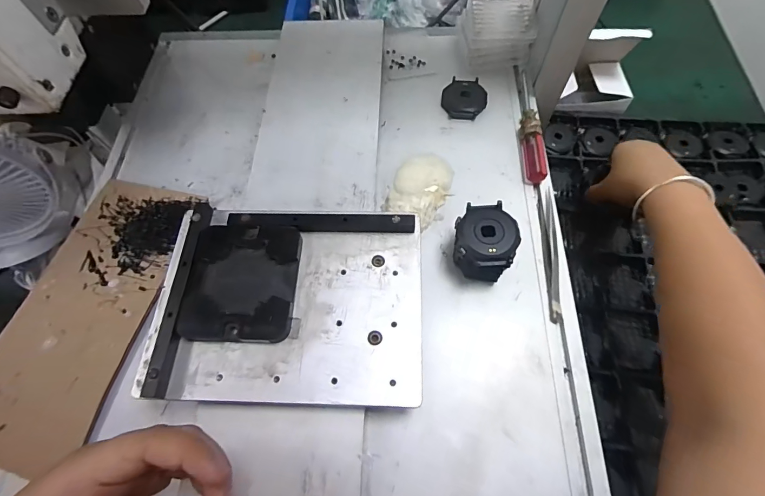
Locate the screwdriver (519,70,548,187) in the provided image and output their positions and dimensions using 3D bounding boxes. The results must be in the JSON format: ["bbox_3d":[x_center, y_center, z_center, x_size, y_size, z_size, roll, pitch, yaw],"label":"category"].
[{"bbox_3d":[0.152,-0.128,0.391,0.018,0.018,0.137,4,65,3],"label":"screwdriver"}]

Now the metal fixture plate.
[{"bbox_3d":[-0.067,0.039,0.281,0.190,0.017,0.139,1,65,2],"label":"metal fixture plate"}]

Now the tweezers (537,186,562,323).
[{"bbox_3d":[0.148,0.003,0.336,0.012,0.007,0.124,4,65,3],"label":"tweezers"}]

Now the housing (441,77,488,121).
[{"bbox_3d":[0.090,-0.165,0.415,0.047,0.011,0.051,7,66,5],"label":"housing"}]

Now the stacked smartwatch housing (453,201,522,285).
[{"bbox_3d":[0.083,0.000,0.316,0.047,0.045,0.060,6,66,4],"label":"stacked smartwatch housing"}]

